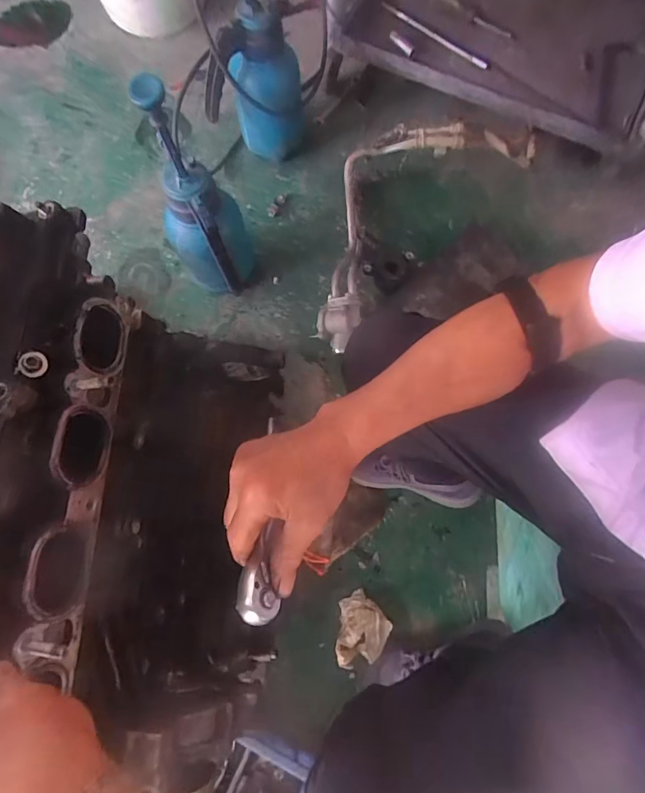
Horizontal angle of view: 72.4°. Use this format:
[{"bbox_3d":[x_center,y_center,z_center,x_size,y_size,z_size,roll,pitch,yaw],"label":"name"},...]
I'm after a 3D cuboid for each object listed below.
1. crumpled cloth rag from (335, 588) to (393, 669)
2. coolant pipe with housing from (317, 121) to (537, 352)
[{"bbox_3d":[0.058,0.399,0.750,0.103,0.035,0.093,-39,80,-11],"label":"crumpled cloth rag"},{"bbox_3d":[0.149,-0.386,0.933,0.268,0.167,0.596,44,78,9],"label":"coolant pipe with housing"}]

